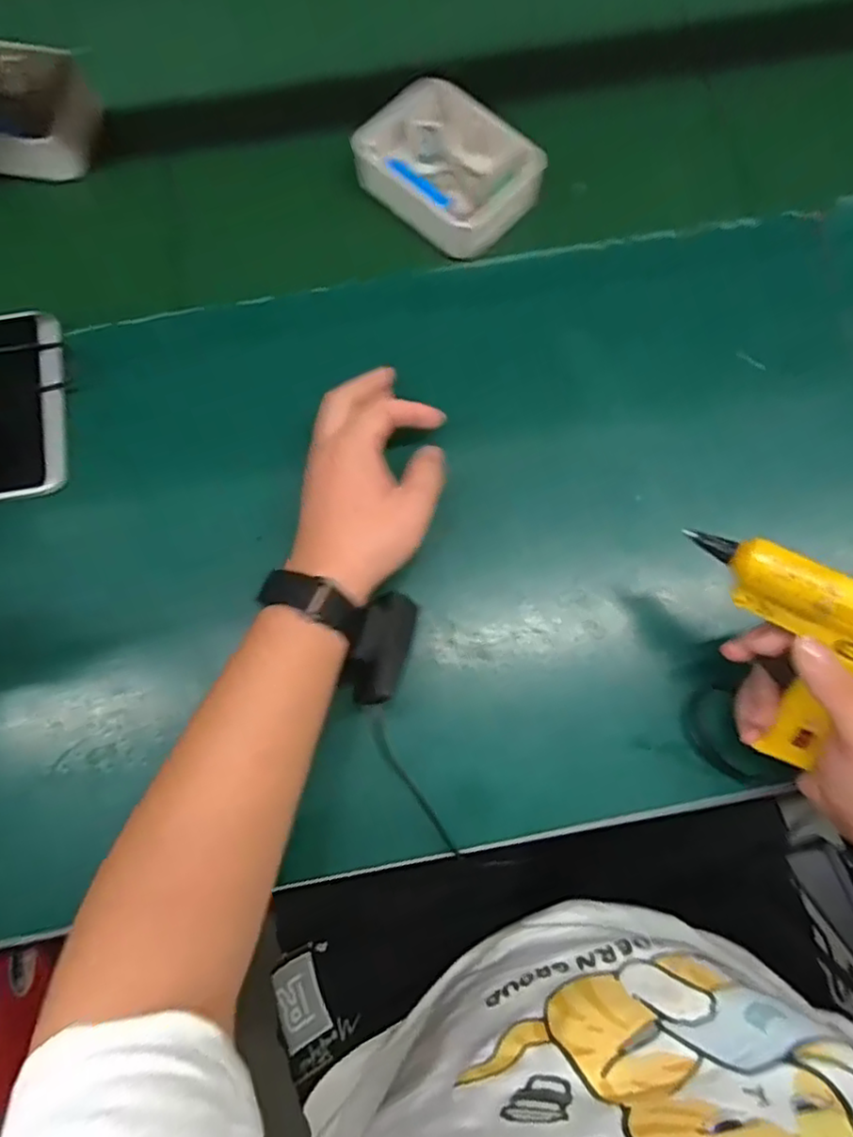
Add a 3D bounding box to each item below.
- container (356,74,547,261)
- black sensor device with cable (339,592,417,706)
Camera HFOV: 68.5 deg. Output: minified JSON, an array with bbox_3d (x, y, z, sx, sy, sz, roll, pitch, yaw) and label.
[{"bbox_3d":[0.020,-0.337,0.526,0.136,0.037,0.106,44,81,9],"label":"container"},{"bbox_3d":[-0.029,0.050,0.397,0.032,0.031,0.071,18,78,4],"label":"black sensor device with cable"}]

